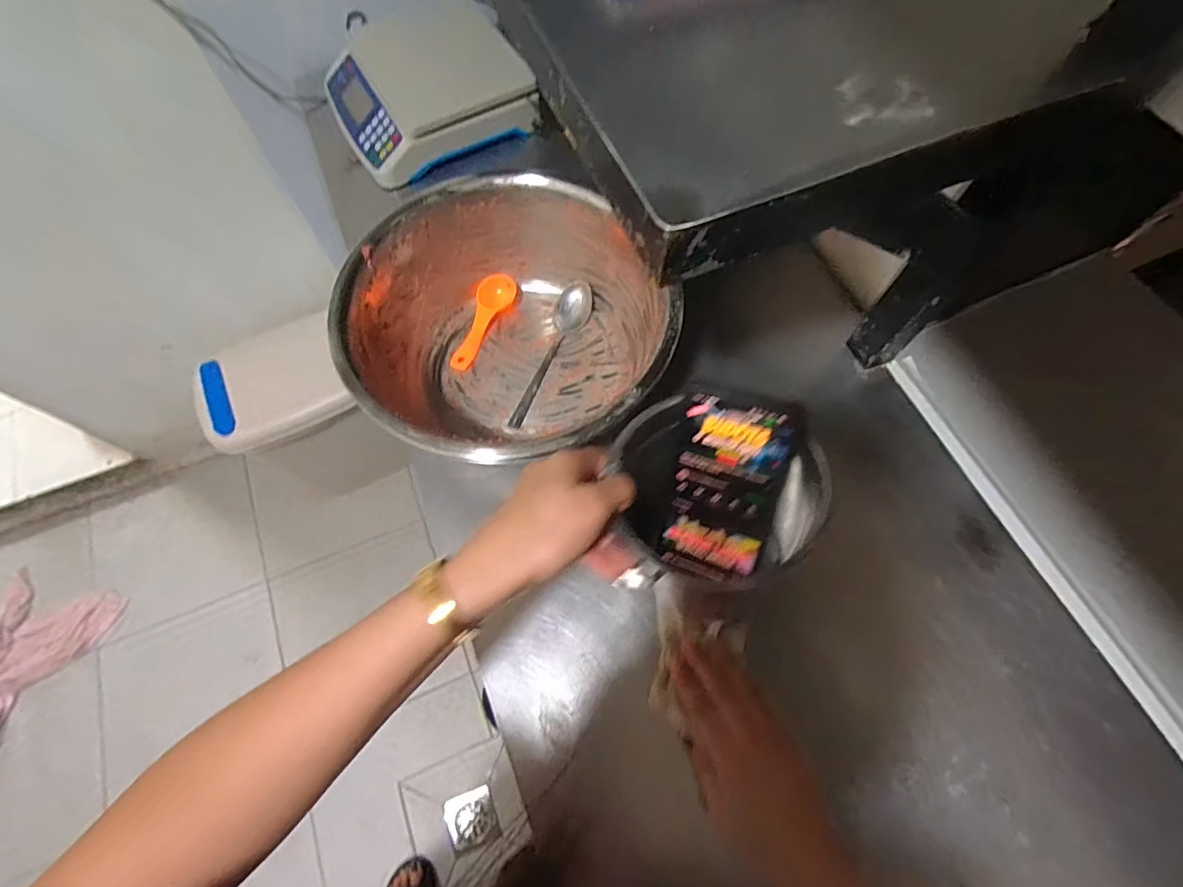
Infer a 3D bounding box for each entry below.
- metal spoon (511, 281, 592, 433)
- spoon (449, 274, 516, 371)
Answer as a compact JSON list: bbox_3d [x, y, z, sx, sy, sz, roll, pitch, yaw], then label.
[{"bbox_3d":[-0.039,-0.094,0.541,0.035,0.018,0.175,17,70,8],"label":"metal spoon"},{"bbox_3d":[-0.119,-0.133,0.556,0.032,0.020,0.117,22,71,9],"label":"spoon"}]

